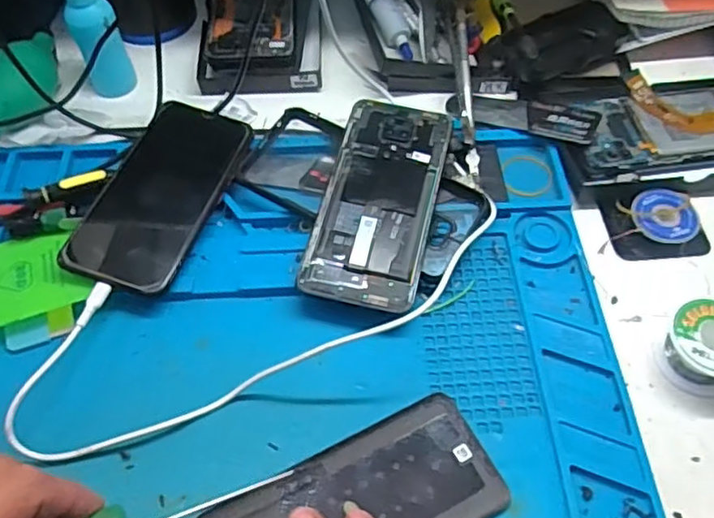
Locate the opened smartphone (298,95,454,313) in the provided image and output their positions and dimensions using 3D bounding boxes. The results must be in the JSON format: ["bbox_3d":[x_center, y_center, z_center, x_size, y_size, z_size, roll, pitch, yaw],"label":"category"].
[{"bbox_3d":[0.016,-0.042,0.434,0.075,0.006,0.162,12,61,7],"label":"opened smartphone"}]

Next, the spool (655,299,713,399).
[{"bbox_3d":[0.213,0.052,0.386,0.050,0.028,0.055,0,57,0],"label":"spool"}]

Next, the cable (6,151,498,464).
[{"bbox_3d":[-0.045,0.023,0.407,0.341,0.023,0.105,-22,60,-13],"label":"cable"}]

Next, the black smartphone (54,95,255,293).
[{"bbox_3d":[-0.133,-0.048,0.443,0.072,0.009,0.155,20,60,3],"label":"black smartphone"}]

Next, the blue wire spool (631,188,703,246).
[{"bbox_3d":[0.217,-0.031,0.447,0.043,0.008,0.043,2,57,2],"label":"blue wire spool"}]

